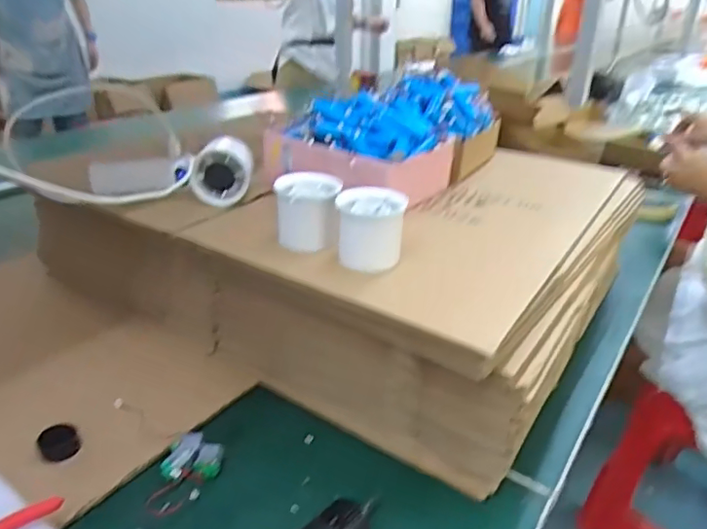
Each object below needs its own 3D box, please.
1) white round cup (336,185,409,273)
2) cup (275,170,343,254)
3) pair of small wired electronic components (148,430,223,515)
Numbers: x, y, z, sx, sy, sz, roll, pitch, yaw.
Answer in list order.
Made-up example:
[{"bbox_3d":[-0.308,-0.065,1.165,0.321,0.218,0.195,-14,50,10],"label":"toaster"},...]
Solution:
[{"bbox_3d":[0.016,-0.029,0.452,0.052,0.059,0.049,1,27,0],"label":"white round cup"},{"bbox_3d":[-0.039,-0.047,0.482,0.054,0.054,0.050,-2,27,-5],"label":"cup"},{"bbox_3d":[-0.131,0.163,0.437,0.045,0.017,0.073,2,25,9],"label":"pair of small wired electronic components"}]

